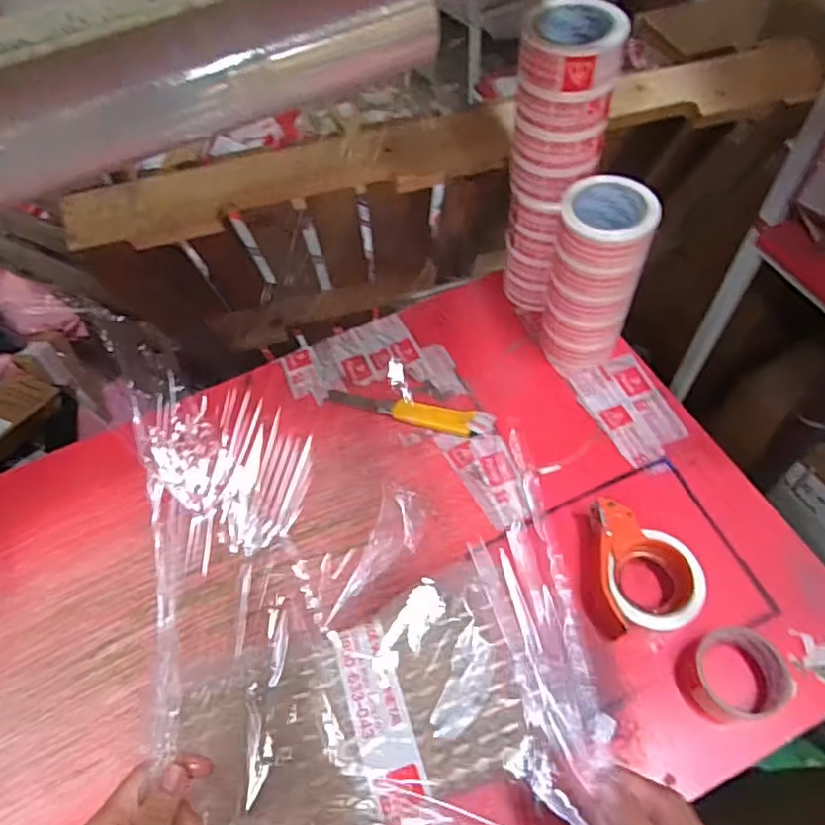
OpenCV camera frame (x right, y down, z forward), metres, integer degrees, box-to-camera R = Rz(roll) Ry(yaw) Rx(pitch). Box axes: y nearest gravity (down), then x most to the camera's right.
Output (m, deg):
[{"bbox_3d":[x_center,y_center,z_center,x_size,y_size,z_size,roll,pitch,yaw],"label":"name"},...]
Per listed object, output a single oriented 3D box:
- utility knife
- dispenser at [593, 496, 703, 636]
[{"bbox_3d":[-0.007,-0.002,0.824,0.235,0.027,0.037,11,59,11],"label":"utility knife"},{"bbox_3d":[0.253,0.168,0.666,0.106,0.058,0.138,0,58,4],"label":"dispenser"}]

